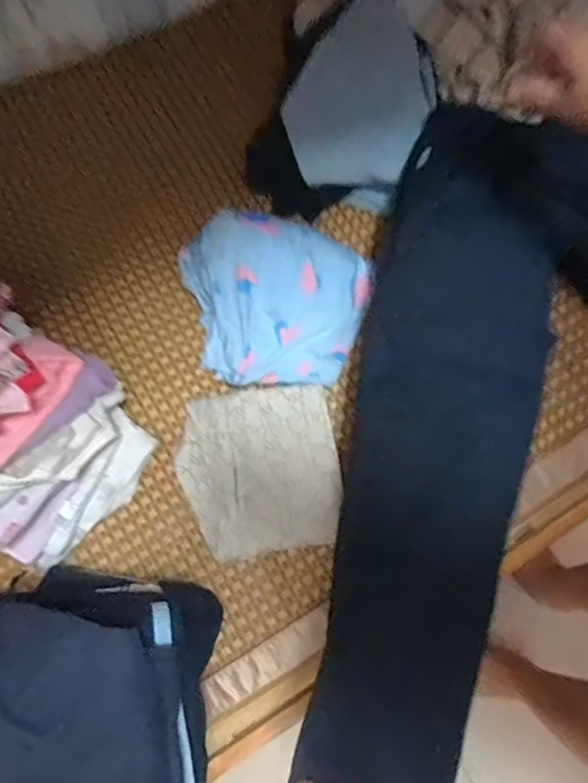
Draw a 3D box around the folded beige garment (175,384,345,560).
[{"bbox_3d":[-0.041,0.089,0.629,0.190,0.028,0.194,-8,76,-2],"label":"folded beige garment"}]

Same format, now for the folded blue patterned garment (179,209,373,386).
[{"bbox_3d":[-0.021,-0.119,0.669,0.225,0.064,0.211,0,76,0],"label":"folded blue patterned garment"}]

